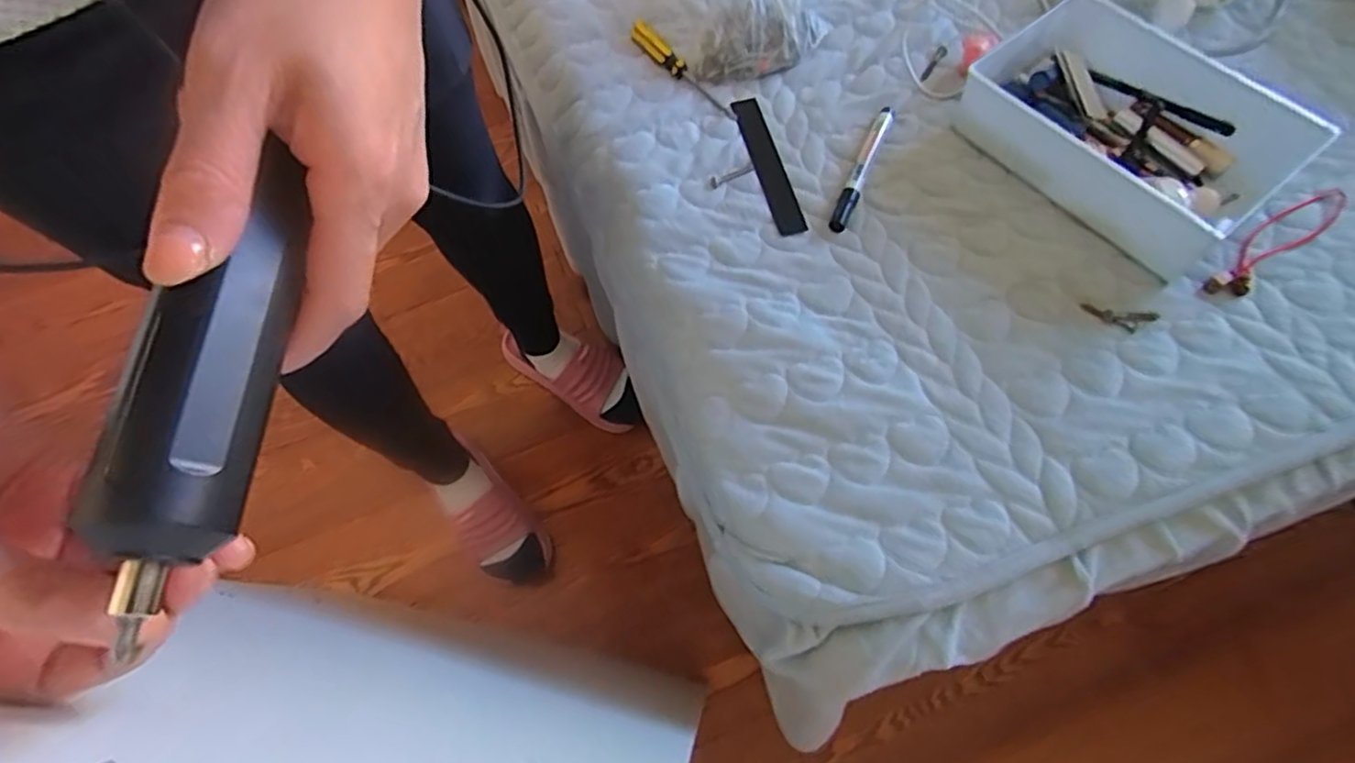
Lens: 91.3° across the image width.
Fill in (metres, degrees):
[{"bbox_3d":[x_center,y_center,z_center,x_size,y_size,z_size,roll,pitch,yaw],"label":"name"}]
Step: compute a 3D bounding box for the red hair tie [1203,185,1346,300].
[{"bbox_3d":[0.464,-0.109,0.510,0.150,0.010,0.030,-34,69,-12],"label":"red hair tie"}]

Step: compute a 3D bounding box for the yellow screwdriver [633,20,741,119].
[{"bbox_3d":[0.002,-0.287,0.608,0.018,0.016,0.141,-36,69,-13],"label":"yellow screwdriver"}]

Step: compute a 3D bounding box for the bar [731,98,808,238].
[{"bbox_3d":[0.077,-0.186,0.568,0.024,0.005,0.151,-13,66,-3],"label":"bar"}]

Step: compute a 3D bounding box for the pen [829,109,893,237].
[{"bbox_3d":[0.154,-0.177,0.550,0.013,0.017,0.124,24,69,13],"label":"pen"}]

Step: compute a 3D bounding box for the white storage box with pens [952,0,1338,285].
[{"bbox_3d":[0.349,-0.203,0.531,0.141,0.065,0.226,-37,69,-13],"label":"white storage box with pens"}]

